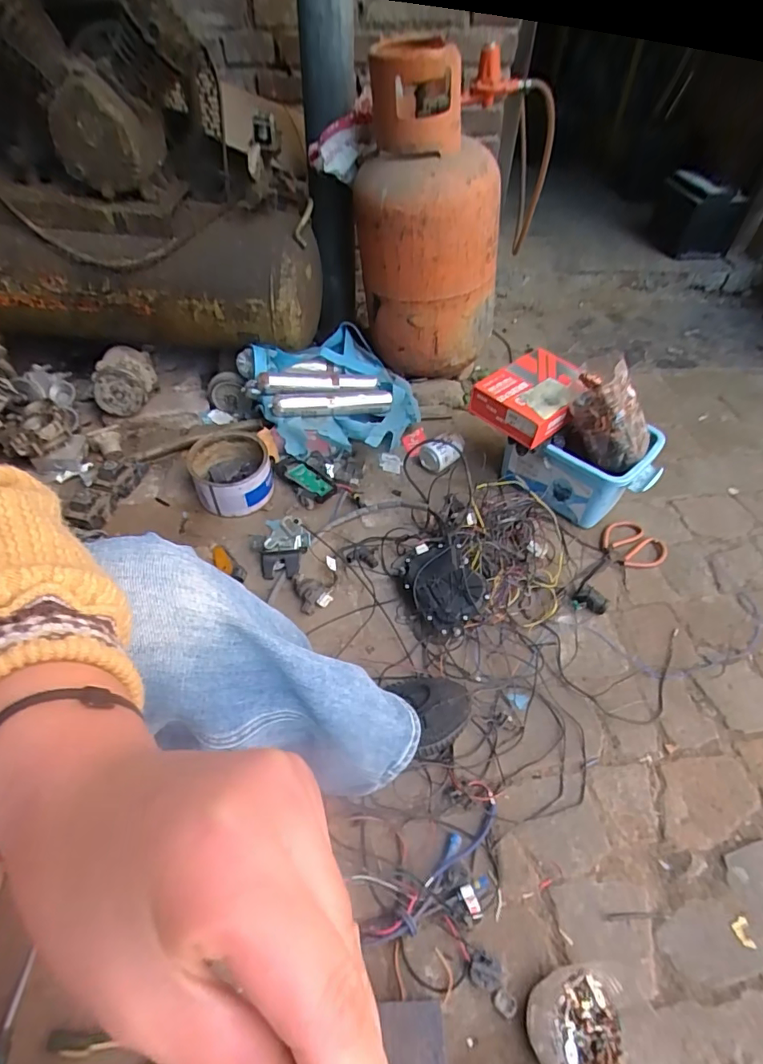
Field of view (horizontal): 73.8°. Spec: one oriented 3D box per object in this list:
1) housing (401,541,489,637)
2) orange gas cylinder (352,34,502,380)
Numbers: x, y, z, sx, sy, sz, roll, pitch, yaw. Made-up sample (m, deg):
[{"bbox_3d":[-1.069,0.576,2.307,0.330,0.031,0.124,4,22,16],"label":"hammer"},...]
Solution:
[{"bbox_3d":[0.104,0.094,0.849,0.113,0.064,0.159,-16,51,-14],"label":"housing"},{"bbox_3d":[0.097,-0.673,1.130,0.314,0.565,0.289,-5,49,-5],"label":"orange gas cylinder"}]

